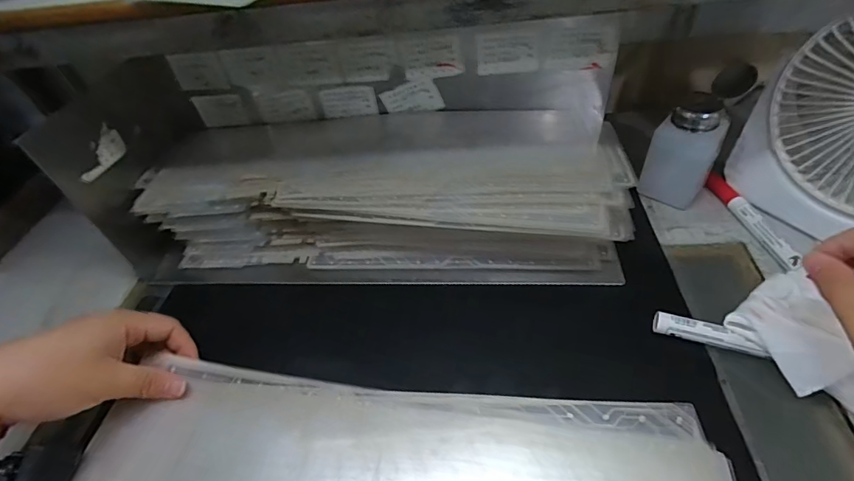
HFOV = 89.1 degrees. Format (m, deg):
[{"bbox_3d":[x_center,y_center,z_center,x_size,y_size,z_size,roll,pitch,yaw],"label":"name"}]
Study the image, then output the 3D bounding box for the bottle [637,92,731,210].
[{"bbox_3d":[0.243,-0.085,0.413,0.054,0.094,0.045,24,53,27],"label":"bottle"}]

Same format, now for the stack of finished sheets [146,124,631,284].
[{"bbox_3d":[-0.049,-0.052,0.428,0.446,0.102,0.144,4,46,10],"label":"stack of finished sheets"}]

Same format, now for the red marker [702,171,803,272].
[{"bbox_3d":[0.299,-0.022,0.400,0.020,0.011,0.115,-7,45,0],"label":"red marker"}]

